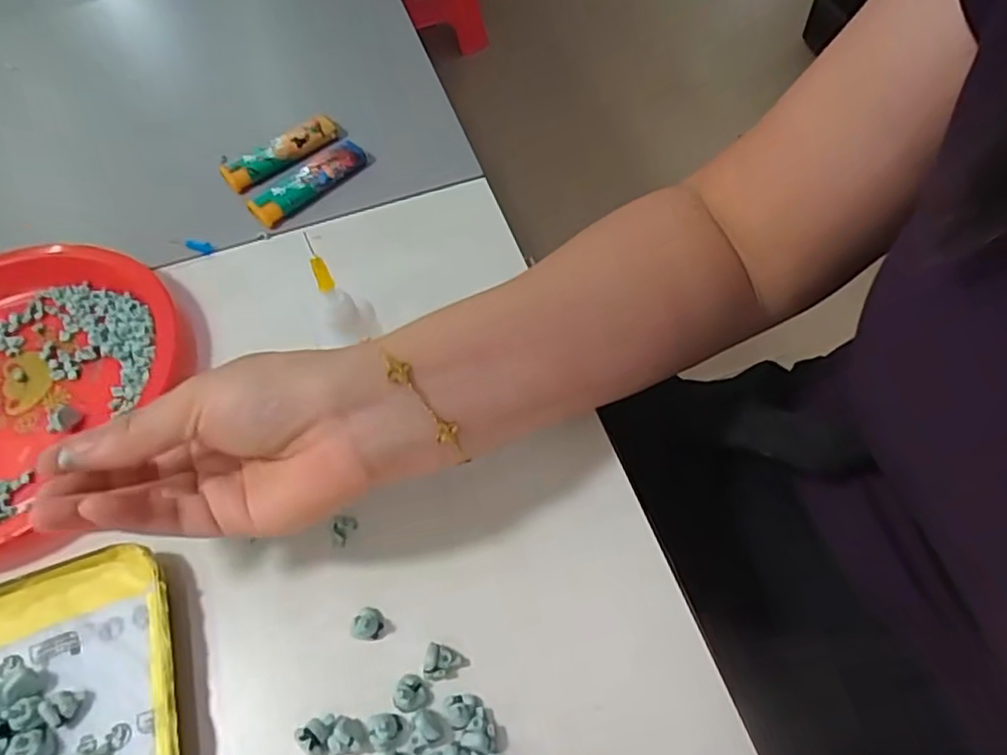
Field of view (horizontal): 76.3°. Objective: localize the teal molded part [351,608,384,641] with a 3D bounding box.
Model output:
[{"bbox_3d":[-0.055,0.099,0.258,0.012,0.006,0.012,-2,59,3],"label":"teal molded part"}]

